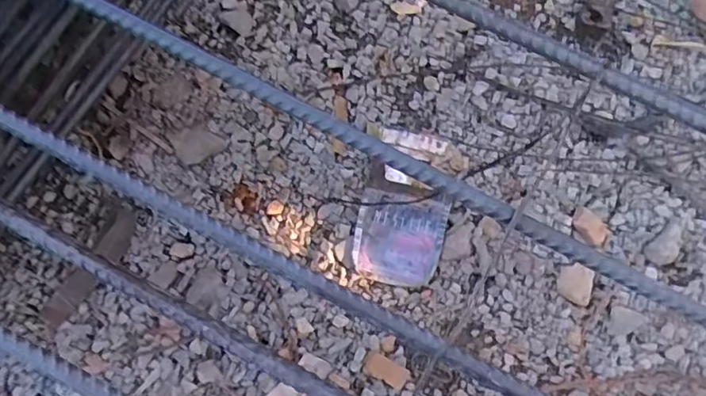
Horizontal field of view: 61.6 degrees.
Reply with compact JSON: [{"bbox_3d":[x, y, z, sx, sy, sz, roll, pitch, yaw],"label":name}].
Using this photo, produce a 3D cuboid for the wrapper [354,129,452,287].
[{"bbox_3d":[0.044,0.007,0.486,0.068,0.015,0.126,13,79,2],"label":"wrapper"}]

